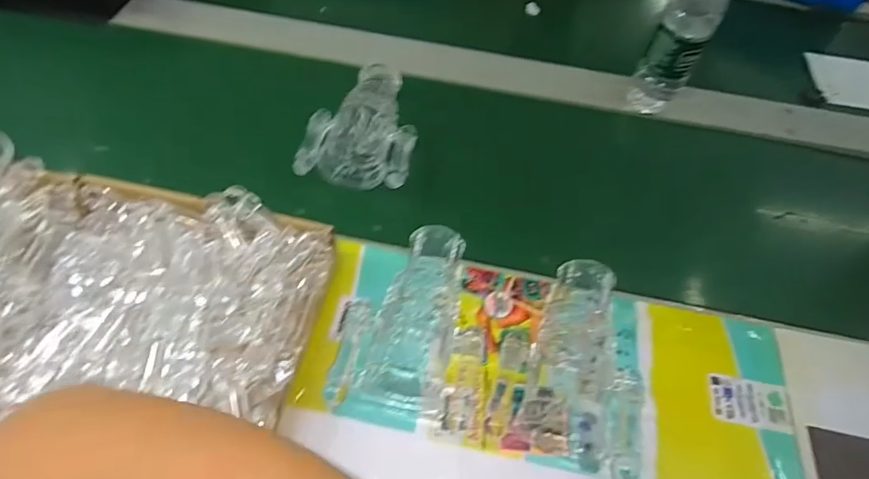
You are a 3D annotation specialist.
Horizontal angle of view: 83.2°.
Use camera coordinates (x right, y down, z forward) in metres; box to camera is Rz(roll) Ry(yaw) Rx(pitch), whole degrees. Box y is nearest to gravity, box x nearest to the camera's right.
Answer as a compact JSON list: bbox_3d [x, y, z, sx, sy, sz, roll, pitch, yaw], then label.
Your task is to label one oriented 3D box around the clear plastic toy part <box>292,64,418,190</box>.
[{"bbox_3d":[-0.087,-0.146,0.622,0.128,0.051,0.199,7,56,0],"label":"clear plastic toy part"}]

